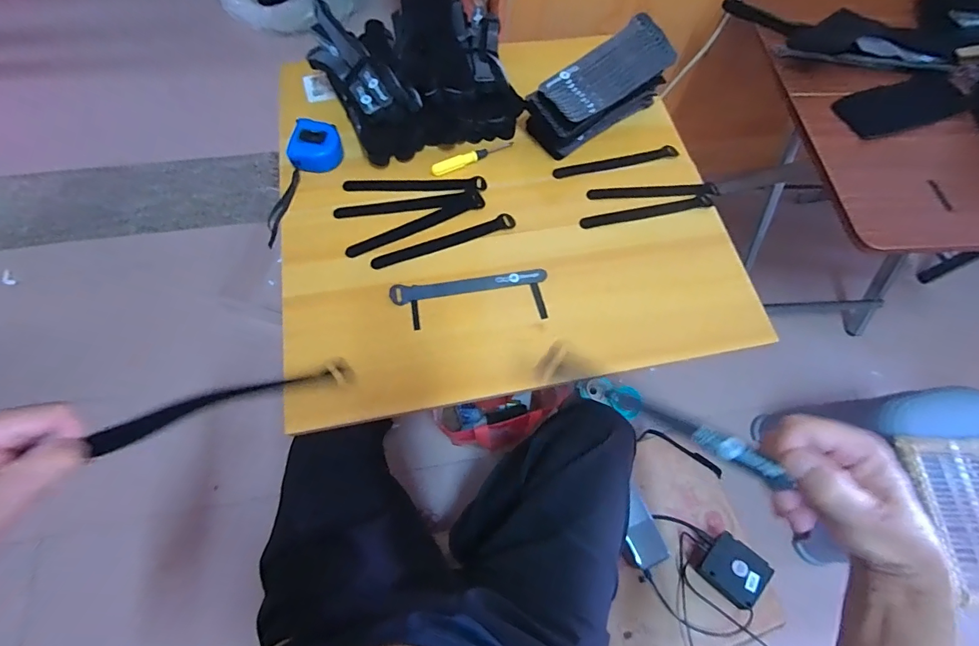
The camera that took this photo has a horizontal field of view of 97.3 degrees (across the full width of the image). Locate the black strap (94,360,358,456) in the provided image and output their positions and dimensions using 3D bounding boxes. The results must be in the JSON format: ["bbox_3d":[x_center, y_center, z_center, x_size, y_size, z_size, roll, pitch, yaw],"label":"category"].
[{"bbox_3d":[-0.203,0.063,0.340,0.186,0.021,0.026,-15,69,-8],"label":"black strap"}]

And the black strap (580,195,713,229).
[{"bbox_3d":[0.221,-0.156,0.602,0.195,0.005,0.019,-13,69,-8],"label":"black strap"}]

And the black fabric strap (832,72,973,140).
[{"bbox_3d":[0.642,-0.340,0.663,0.215,0.010,0.082,-18,70,-10],"label":"black fabric strap"}]

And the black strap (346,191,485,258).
[{"bbox_3d":[-0.097,-0.132,0.581,0.195,0.009,0.026,-27,71,-13],"label":"black strap"}]

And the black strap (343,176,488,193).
[{"bbox_3d":[-0.103,-0.196,0.606,0.194,0.010,0.026,-2,65,-1],"label":"black strap"}]

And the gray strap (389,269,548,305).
[{"bbox_3d":[-0.025,-0.048,0.552,0.197,0.010,0.024,-9,68,-7],"label":"gray strap"}]

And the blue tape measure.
[{"bbox_3d":[-0.265,-0.199,0.595,0.068,0.042,0.179,23,84,7],"label":"blue tape measure"}]

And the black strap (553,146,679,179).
[{"bbox_3d":[0.188,-0.239,0.638,0.196,0.004,0.023,-13,69,-8],"label":"black strap"}]

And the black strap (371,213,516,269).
[{"bbox_3d":[-0.059,-0.110,0.572,0.194,0.007,0.023,-20,70,-9],"label":"black strap"}]

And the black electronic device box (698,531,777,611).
[{"bbox_3d":[0.361,0.366,0.635,0.075,0.017,0.079,-52,45,-3],"label":"black electronic device box"}]

